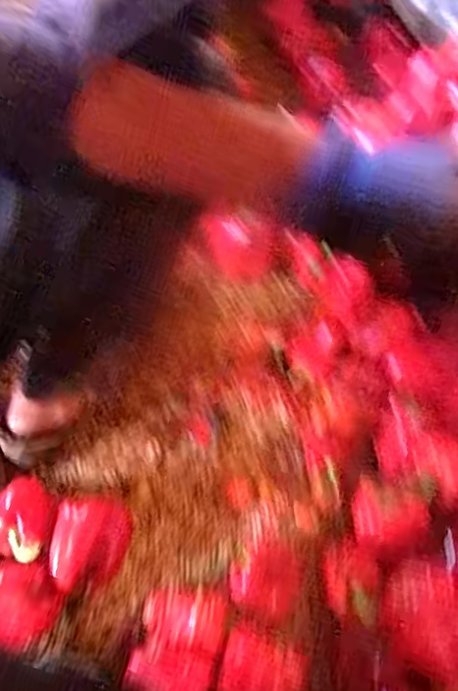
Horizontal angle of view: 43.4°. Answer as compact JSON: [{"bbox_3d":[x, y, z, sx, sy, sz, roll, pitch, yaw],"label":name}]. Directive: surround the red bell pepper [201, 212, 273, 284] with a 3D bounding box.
[{"bbox_3d":[0.014,-0.155,0.861,0.080,0.064,0.118,-35,70,-16],"label":"red bell pepper"}]

